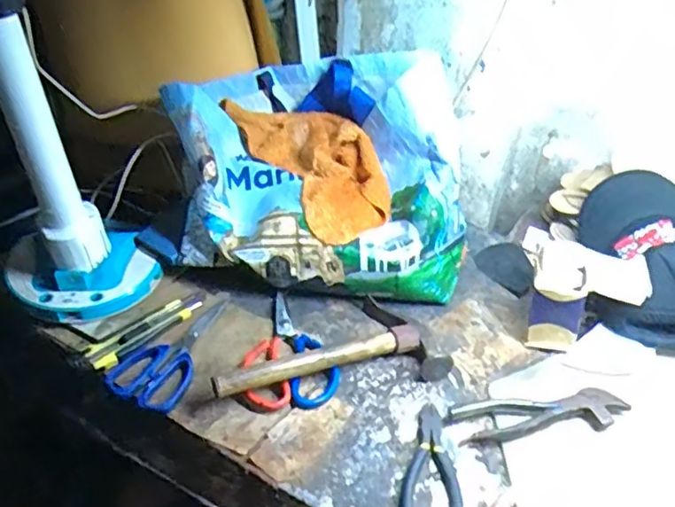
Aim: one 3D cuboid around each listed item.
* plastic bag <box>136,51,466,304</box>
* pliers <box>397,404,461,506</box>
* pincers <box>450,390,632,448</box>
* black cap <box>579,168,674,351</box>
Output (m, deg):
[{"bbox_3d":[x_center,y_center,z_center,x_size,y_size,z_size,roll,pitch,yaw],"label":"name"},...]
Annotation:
[{"bbox_3d":[-0.026,-0.103,0.787,0.378,0.228,0.261,4,39,2],"label":"plastic bag"},{"bbox_3d":[0.089,0.207,0.574,0.057,0.009,0.150,6,39,5],"label":"pliers"},{"bbox_3d":[0.213,0.168,0.628,0.189,0.022,0.042,-5,40,-8],"label":"pincers"},{"bbox_3d":[0.427,0.008,0.755,0.195,0.124,0.216,3,39,2],"label":"black cap"}]

